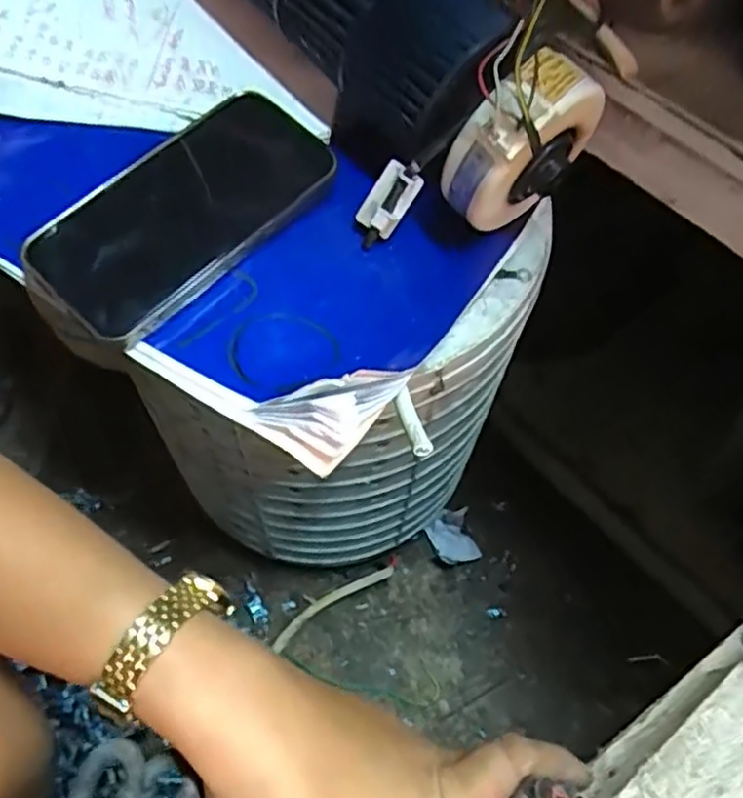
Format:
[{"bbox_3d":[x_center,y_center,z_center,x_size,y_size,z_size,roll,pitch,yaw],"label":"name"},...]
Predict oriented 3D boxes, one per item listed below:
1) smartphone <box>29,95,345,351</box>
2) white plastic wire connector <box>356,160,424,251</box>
[{"bbox_3d":[-0.098,-0.097,0.372,0.080,0.014,0.167,40,69,14],"label":"smartphone"},{"bbox_3d":[0.008,-0.104,0.378,0.017,0.050,0.014,46,26,23],"label":"white plastic wire connector"}]

